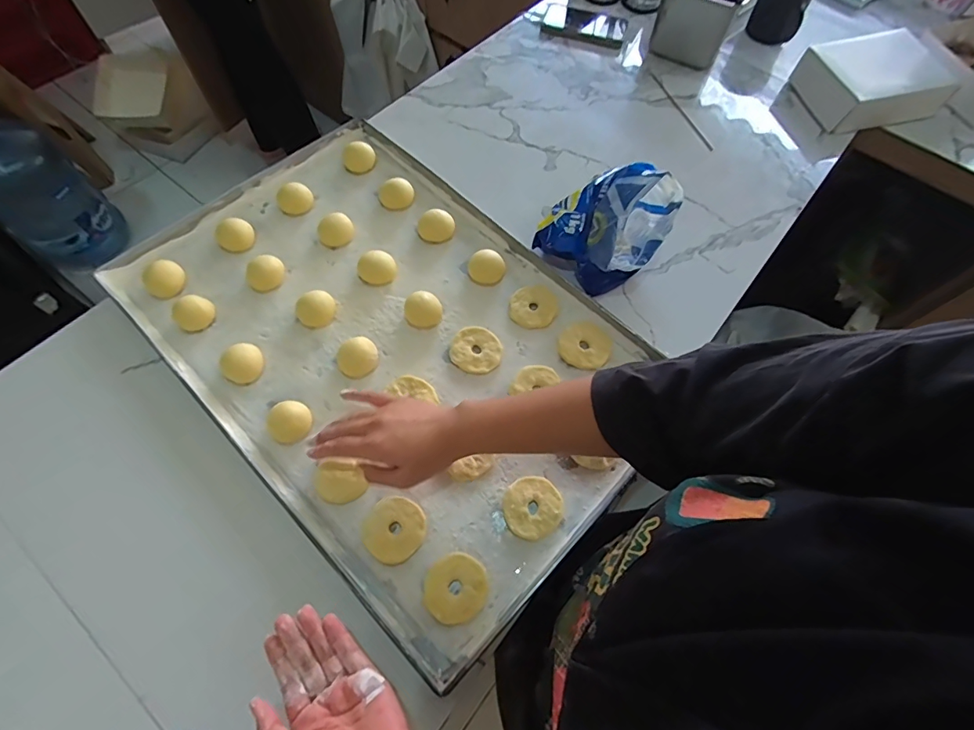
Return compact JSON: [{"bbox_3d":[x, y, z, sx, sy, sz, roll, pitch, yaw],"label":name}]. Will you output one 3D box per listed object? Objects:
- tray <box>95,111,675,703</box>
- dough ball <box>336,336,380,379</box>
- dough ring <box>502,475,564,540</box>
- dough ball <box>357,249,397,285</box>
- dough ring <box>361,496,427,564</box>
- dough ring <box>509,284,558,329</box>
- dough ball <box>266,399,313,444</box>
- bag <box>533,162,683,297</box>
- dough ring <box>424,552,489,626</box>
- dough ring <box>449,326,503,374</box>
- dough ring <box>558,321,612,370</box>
[{"bbox_3d":[-0.111,-0.038,0.553,0.606,0.034,0.408,42,69,16],"label":"tray"},{"bbox_3d":[-0.147,-0.007,0.535,0.045,0.031,0.040,-34,70,-17],"label":"dough ball"},{"bbox_3d":[0.047,0.147,0.481,0.061,0.008,0.060,1,64,-2],"label":"dough ring"},{"bbox_3d":[-0.138,-0.121,0.589,0.046,0.027,0.041,-18,66,-11],"label":"dough ball"},{"bbox_3d":[-0.093,0.165,0.469,0.059,0.004,0.060,1,64,-2],"label":"dough ring"},{"bbox_3d":[0.059,-0.073,0.581,0.059,0.012,0.056,1,64,-2],"label":"dough ring"},{"bbox_3d":[-0.212,0.061,0.498,0.044,0.030,0.039,-25,68,-14],"label":"dough ball"},{"bbox_3d":[0.156,-0.182,0.581,0.126,0.114,0.133,41,69,16],"label":"bag"},{"bbox_3d":[-0.030,0.213,0.446,0.058,0.007,0.060,1,64,-2],"label":"dough ring"},{"bbox_3d":[-0.011,-0.018,0.555,0.059,0.012,0.058,1,64,-2],"label":"dough ring"},{"bbox_3d":[0.119,-0.025,0.562,0.061,0.008,0.062,1,64,-2],"label":"dough ring"}]

